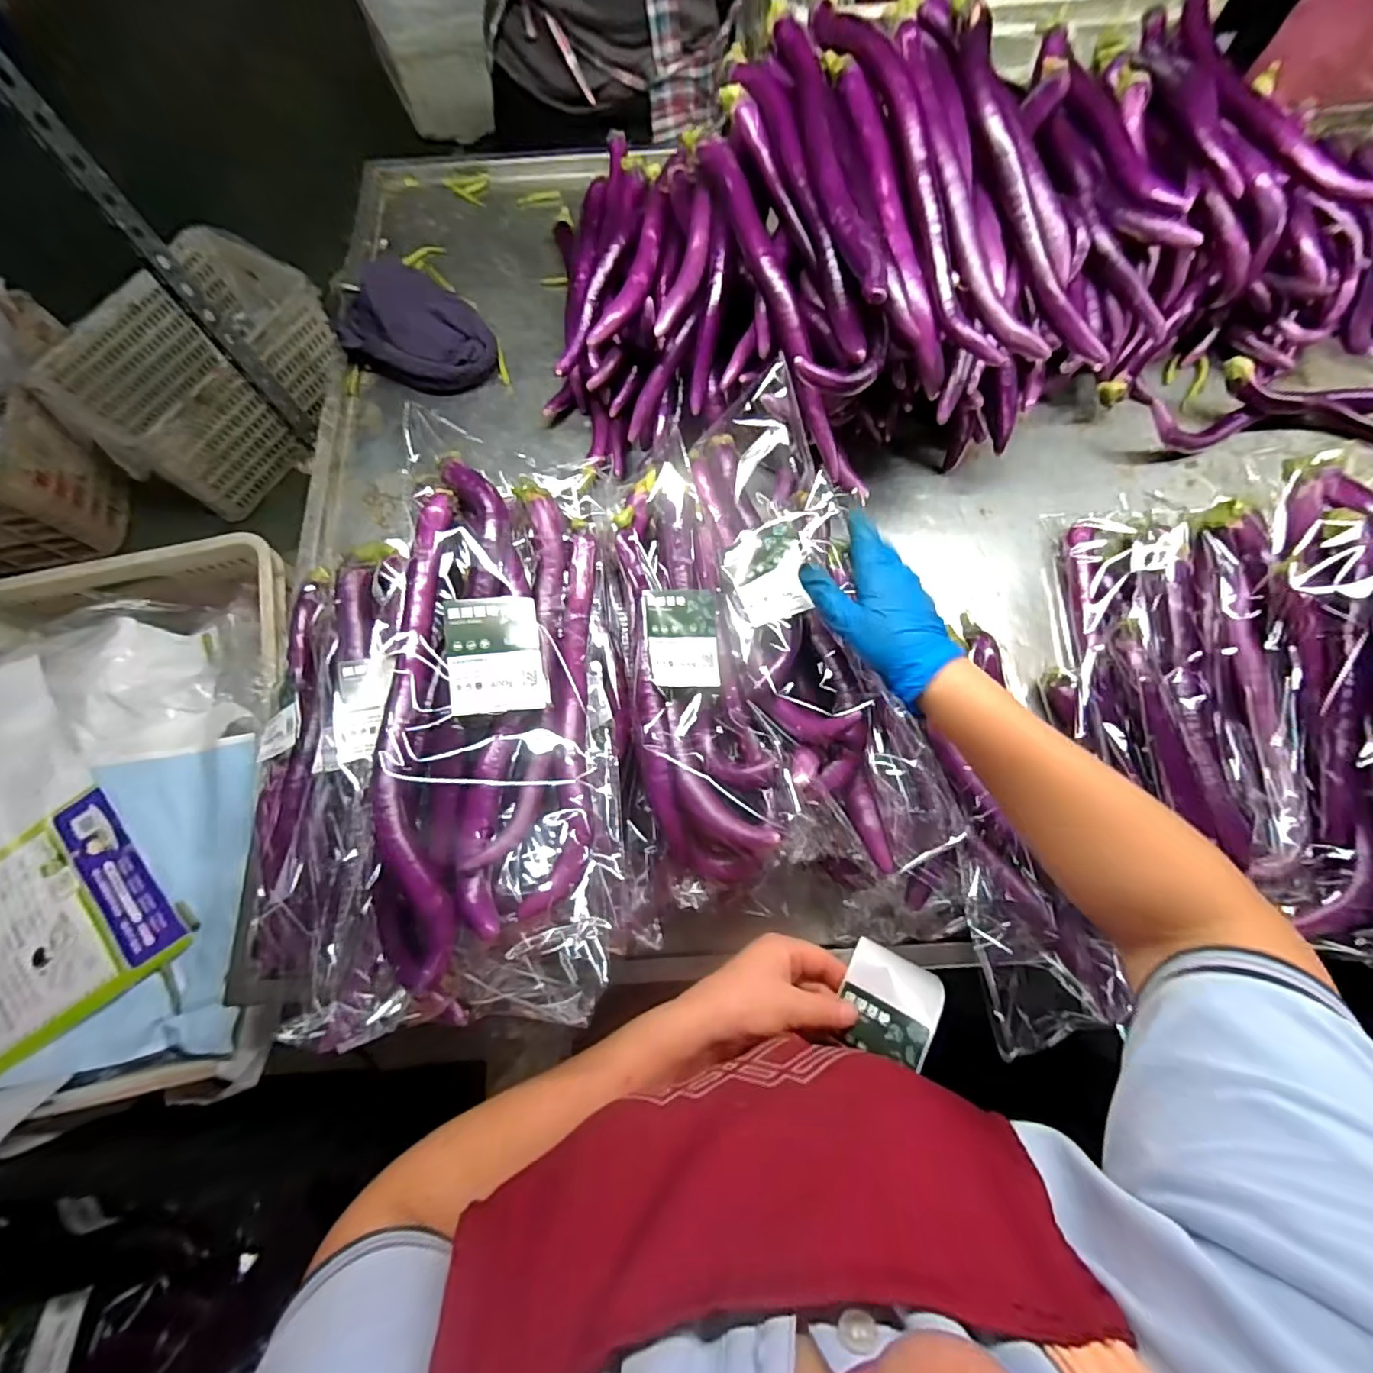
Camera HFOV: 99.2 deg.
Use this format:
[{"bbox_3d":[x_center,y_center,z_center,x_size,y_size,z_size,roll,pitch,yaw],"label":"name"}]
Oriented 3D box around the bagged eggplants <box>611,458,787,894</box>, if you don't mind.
[{"bbox_3d":[0.000,-0.016,0.474,0.115,0.062,0.352,-8,72,-1],"label":"bagged eggplants"}]

